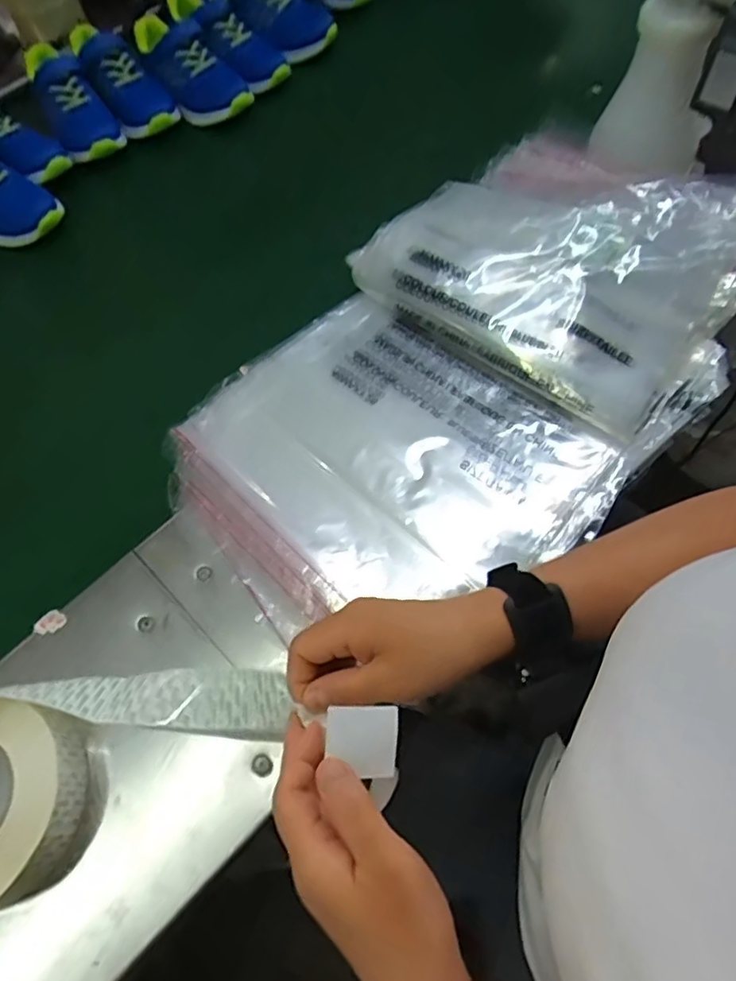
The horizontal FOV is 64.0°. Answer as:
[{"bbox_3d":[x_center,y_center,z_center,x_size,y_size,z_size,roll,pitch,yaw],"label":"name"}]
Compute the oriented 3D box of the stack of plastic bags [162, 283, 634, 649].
[{"bbox_3d":[0.002,-0.025,0.515,0.294,0.037,0.318,-39,68,-15],"label":"stack of plastic bags"}]

